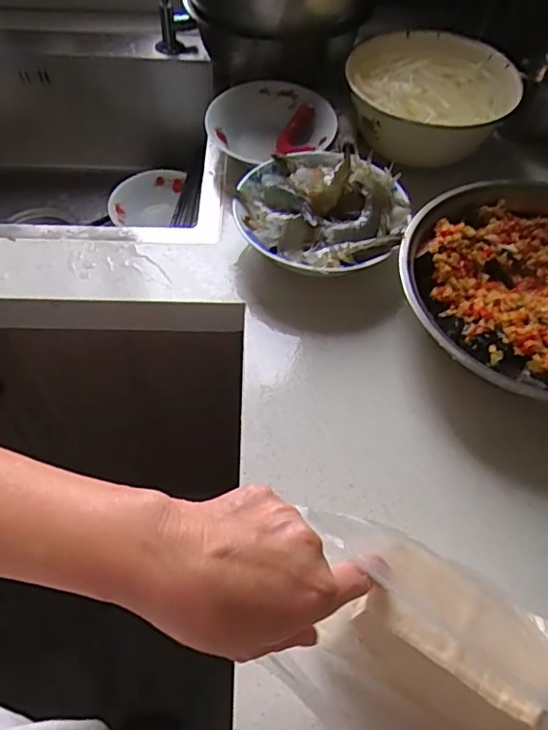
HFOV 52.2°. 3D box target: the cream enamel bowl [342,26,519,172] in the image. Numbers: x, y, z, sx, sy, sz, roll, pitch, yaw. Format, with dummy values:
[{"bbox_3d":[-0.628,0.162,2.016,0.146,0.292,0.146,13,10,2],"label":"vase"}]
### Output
[{"bbox_3d":[0.185,-0.320,0.682,0.192,0.077,0.183,1,56,-1],"label":"cream enamel bowl"}]

